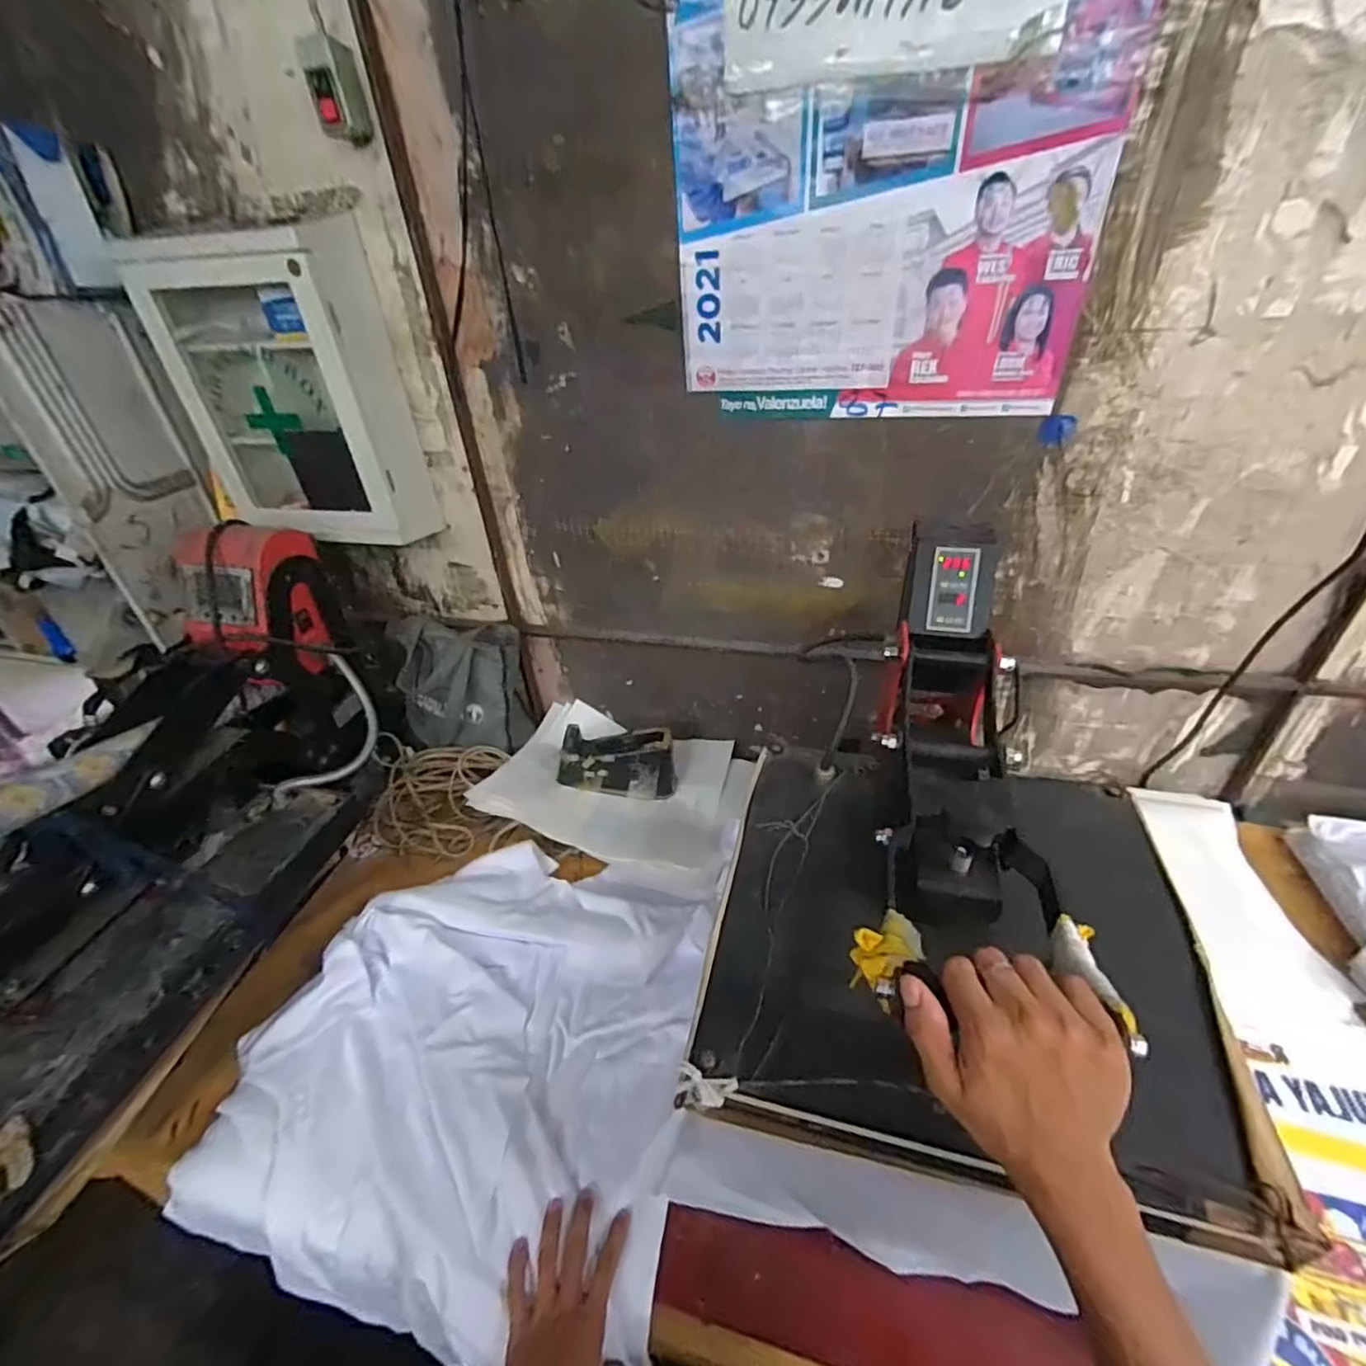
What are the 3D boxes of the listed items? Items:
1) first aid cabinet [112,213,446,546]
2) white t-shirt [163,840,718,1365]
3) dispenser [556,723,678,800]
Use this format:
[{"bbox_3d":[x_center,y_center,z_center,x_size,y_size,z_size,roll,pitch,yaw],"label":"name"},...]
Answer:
[{"bbox_3d":[-0.581,-0.417,0.912,0.312,0.398,0.146,6,37,15],"label":"first aid cabinet"},{"bbox_3d":[-0.237,0.429,0.746,0.525,0.089,0.492,7,37,15],"label":"white t-shirt"},{"bbox_3d":[-0.119,0.140,1.081,0.204,0.100,0.088,1,36,7],"label":"dispenser"}]

